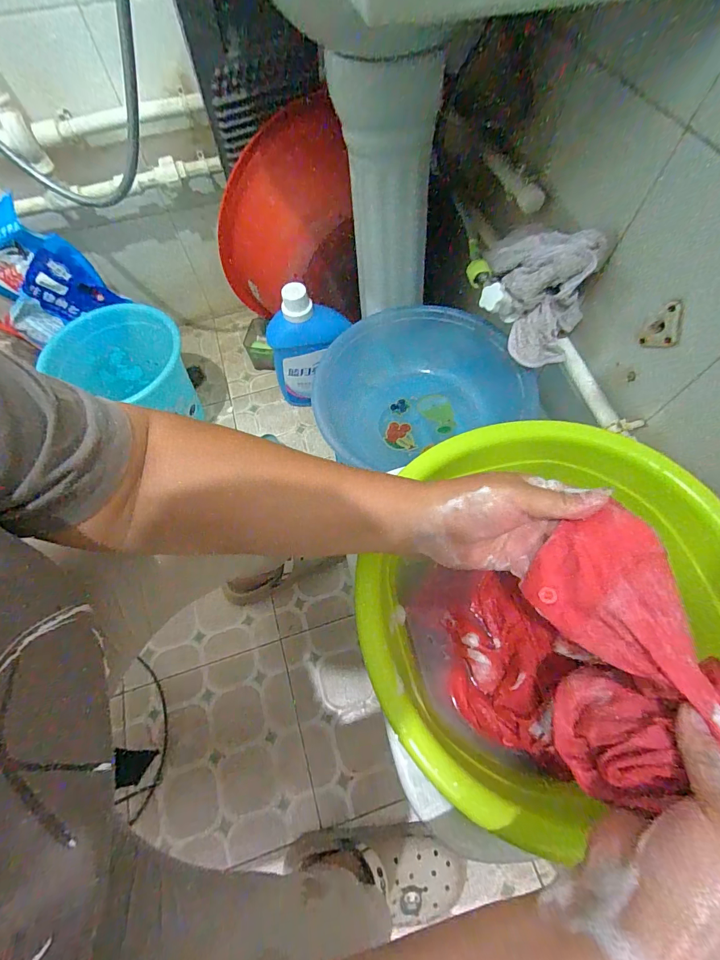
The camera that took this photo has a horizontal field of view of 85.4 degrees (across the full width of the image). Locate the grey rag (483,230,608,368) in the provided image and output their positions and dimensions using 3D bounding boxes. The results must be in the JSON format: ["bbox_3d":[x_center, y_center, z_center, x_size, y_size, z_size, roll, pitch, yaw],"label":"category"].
[{"bbox_3d":[0.241,-0.268,0.541,0.151,0.119,0.153,23,67,11],"label":"grey rag"}]

